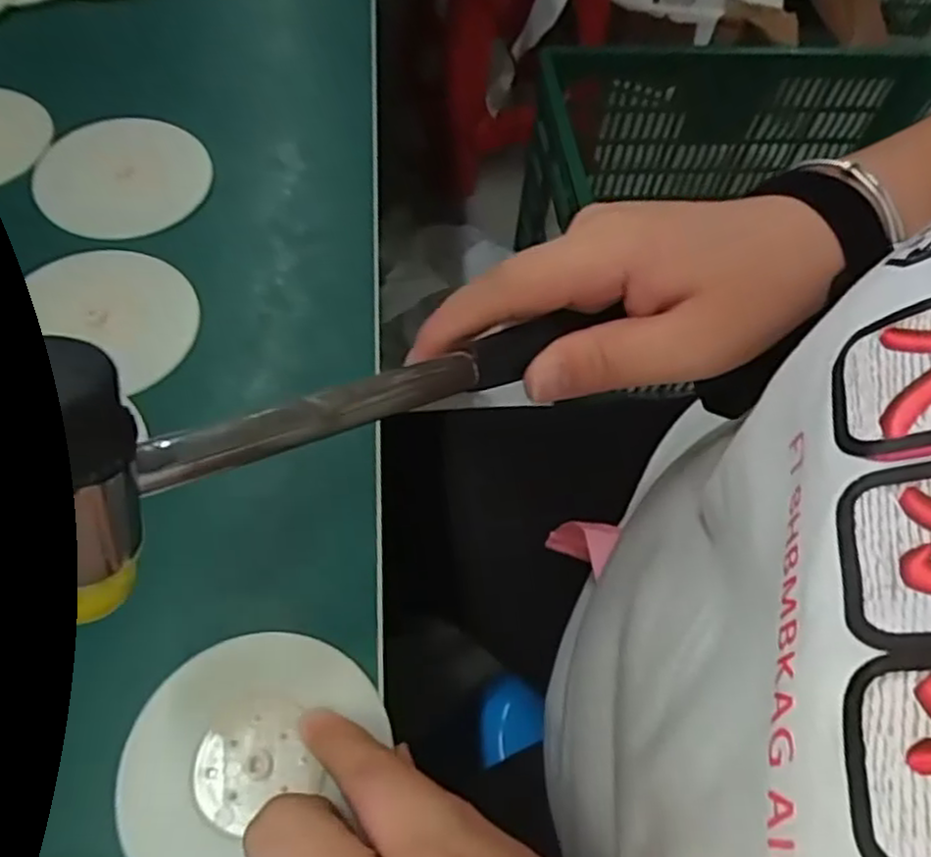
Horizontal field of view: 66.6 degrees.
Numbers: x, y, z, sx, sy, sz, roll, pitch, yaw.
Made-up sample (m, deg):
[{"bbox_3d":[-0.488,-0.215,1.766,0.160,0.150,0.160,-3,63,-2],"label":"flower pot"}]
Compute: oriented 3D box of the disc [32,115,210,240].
[{"bbox_3d":[-0.183,-0.133,0.378,0.079,0.011,0.086,4,65,-8],"label":"disc"}]

